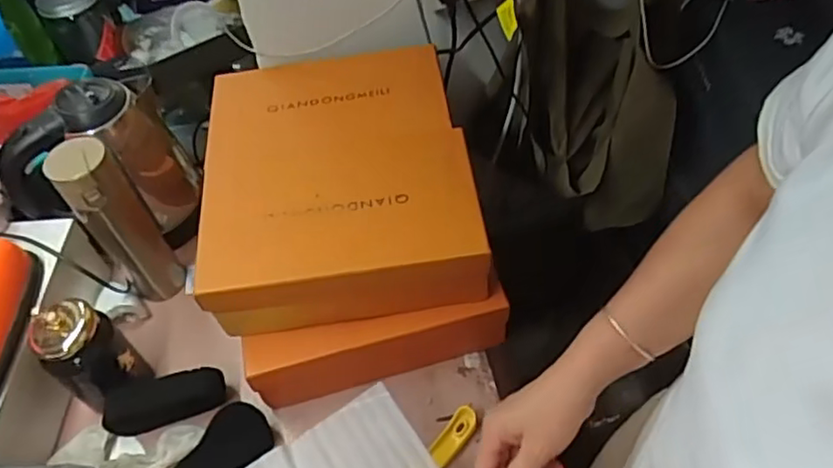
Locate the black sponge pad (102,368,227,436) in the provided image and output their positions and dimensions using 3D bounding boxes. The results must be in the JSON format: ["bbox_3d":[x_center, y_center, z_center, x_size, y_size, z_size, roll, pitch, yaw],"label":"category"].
[{"bbox_3d":[-0.280,0.183,0.713,0.130,0.051,0.031,-16,52,-7],"label":"black sponge pad"}]

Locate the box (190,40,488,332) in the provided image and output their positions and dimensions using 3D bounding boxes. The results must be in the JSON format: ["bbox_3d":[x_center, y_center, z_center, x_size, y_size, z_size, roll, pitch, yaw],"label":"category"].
[{"bbox_3d":[-0.089,-0.069,0.743,0.286,0.090,0.332,-9,52,-2],"label":"box"}]

